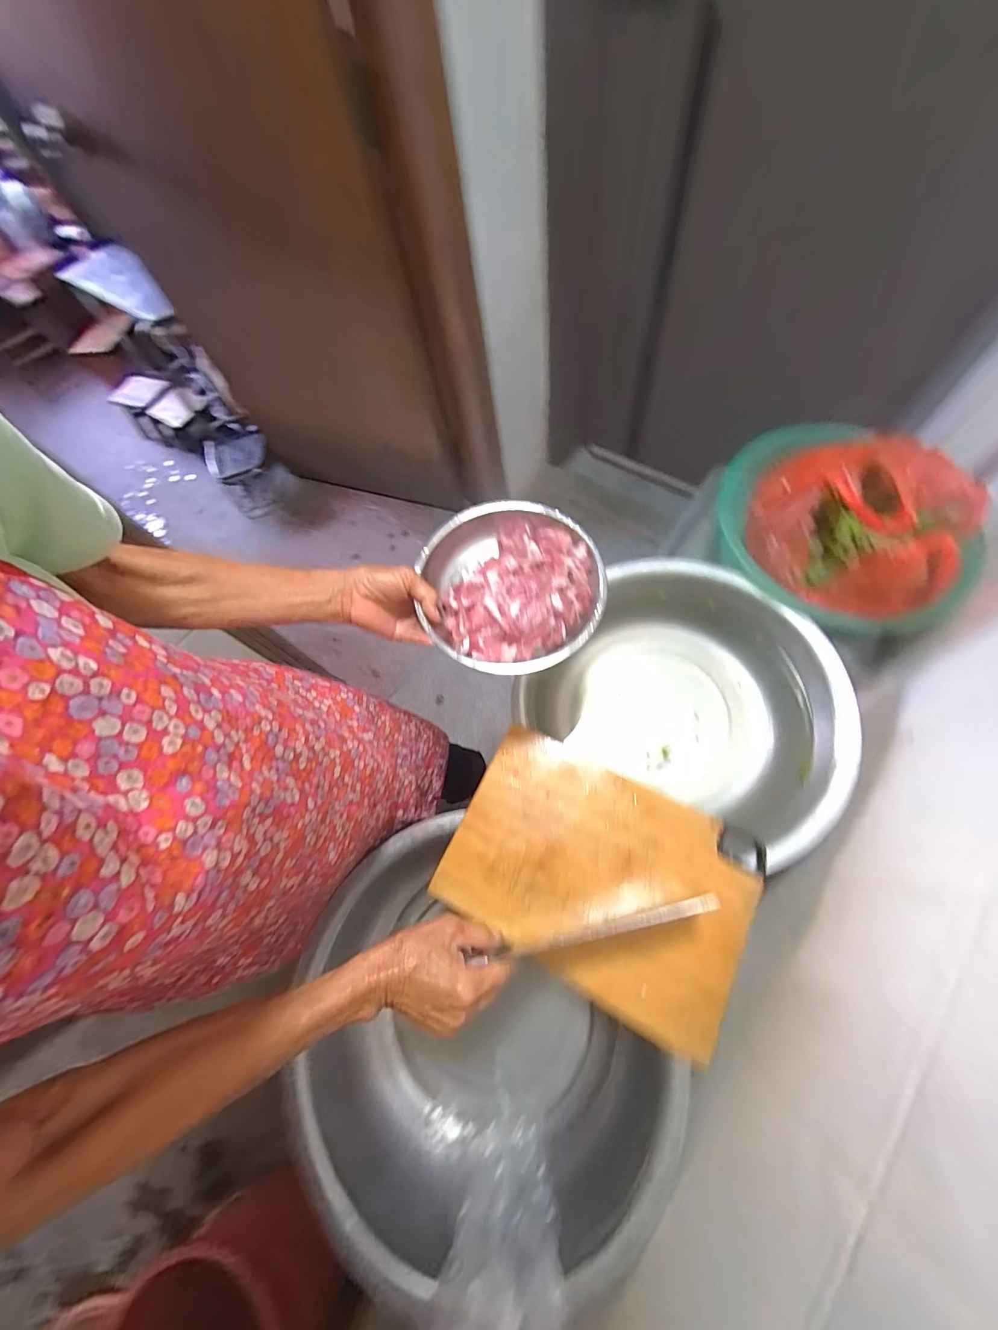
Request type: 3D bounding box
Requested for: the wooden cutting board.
[{"bbox_3d":[0.108,0.235,0.492,0.320,0.017,0.224,24,73,16],"label":"wooden cutting board"}]

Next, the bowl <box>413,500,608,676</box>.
[{"bbox_3d":[0.010,-0.085,0.475,0.201,0.043,0.198,1,69,-2],"label":"bowl"}]

